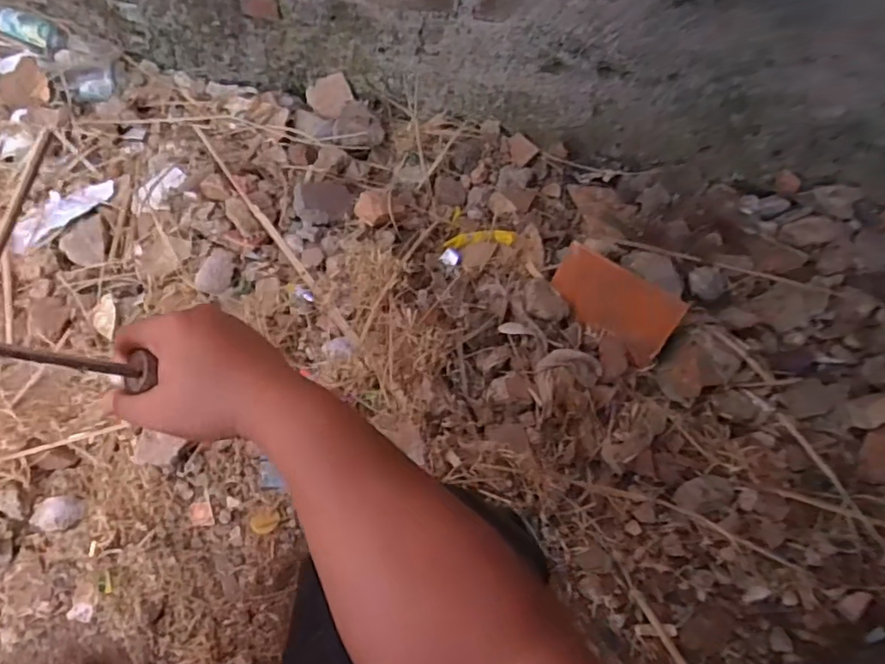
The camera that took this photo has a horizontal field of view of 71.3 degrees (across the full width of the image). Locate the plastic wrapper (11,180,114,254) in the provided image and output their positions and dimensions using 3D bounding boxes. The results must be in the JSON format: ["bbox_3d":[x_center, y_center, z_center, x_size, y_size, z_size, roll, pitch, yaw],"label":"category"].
[{"bbox_3d":[-0.652,-0.206,1.045,0.095,0.019,0.187,32,60,16],"label":"plastic wrapper"}]

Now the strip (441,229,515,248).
[{"bbox_3d":[0.066,-0.163,1.080,0.121,0.007,0.040,-4,51,2],"label":"strip"}]

